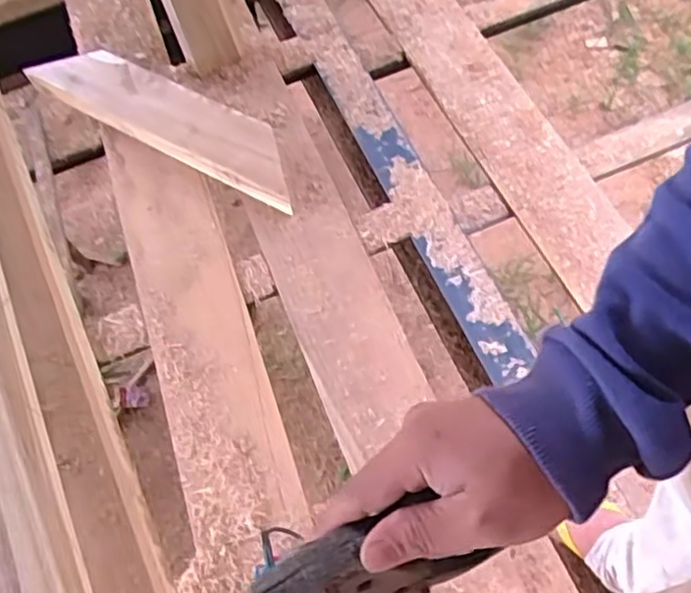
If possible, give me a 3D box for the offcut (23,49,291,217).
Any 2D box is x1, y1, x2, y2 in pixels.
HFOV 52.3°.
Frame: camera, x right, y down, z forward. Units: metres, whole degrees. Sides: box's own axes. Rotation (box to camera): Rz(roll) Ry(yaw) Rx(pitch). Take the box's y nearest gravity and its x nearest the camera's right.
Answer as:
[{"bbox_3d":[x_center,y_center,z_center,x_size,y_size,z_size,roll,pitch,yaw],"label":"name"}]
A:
[{"bbox_3d":[-0.336,-0.348,1.378,0.571,0.056,0.142,27,95,12],"label":"offcut"}]

